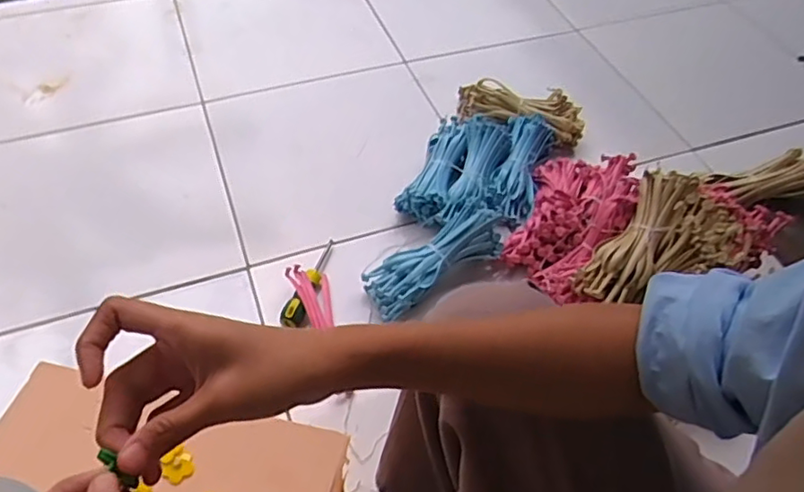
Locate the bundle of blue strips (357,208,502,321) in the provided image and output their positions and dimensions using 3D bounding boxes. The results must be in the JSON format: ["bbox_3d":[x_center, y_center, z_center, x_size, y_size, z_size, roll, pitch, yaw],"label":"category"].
[{"bbox_3d":[0.047,0.017,0.867,0.216,0.052,0.080,-33,60,-10],"label":"bundle of blue strips"}]

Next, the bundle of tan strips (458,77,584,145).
[{"bbox_3d":[0.206,-0.234,1.077,0.227,0.055,0.080,14,53,8],"label":"bundle of tan strips"}]

